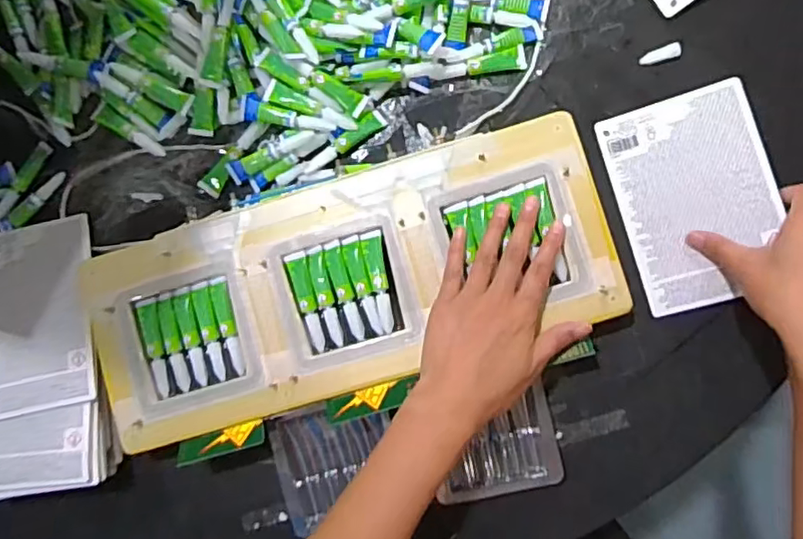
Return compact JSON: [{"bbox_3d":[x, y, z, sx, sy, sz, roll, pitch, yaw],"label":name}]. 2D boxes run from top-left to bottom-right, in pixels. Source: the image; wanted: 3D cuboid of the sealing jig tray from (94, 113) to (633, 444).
[{"bbox_3d":[-0.047,0.011,0.496,0.421,0.014,0.172,-20,83,4],"label":"sealing jig tray"}]

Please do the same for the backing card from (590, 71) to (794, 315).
[{"bbox_3d":[0.239,-0.058,0.499,0.116,0.008,0.170,-17,84,16],"label":"backing card"}]

